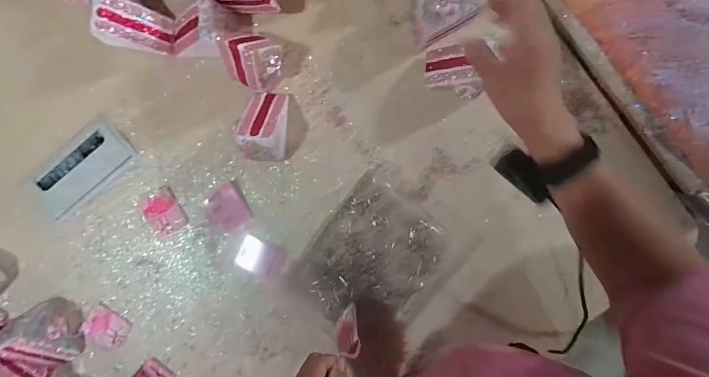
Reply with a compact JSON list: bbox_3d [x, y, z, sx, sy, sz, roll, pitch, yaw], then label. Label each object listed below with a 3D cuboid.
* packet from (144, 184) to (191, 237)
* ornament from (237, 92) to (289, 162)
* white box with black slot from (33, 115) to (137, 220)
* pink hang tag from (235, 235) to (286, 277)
[{"bbox_3d":[-0.266,0.033,0.507,0.050,0.006,0.062,-26,91,2],"label":"packet"},{"bbox_3d":[-0.113,-0.081,0.468,0.058,0.067,0.093,3,92,1],"label":"ornament"},{"bbox_3d":[-0.390,-0.030,0.520,0.154,0.011,0.075,-40,91,2],"label":"white box with black slot"},{"bbox_3d":[-0.134,0.099,0.518,0.063,0.006,0.046,26,92,0],"label":"pink hang tag"}]

